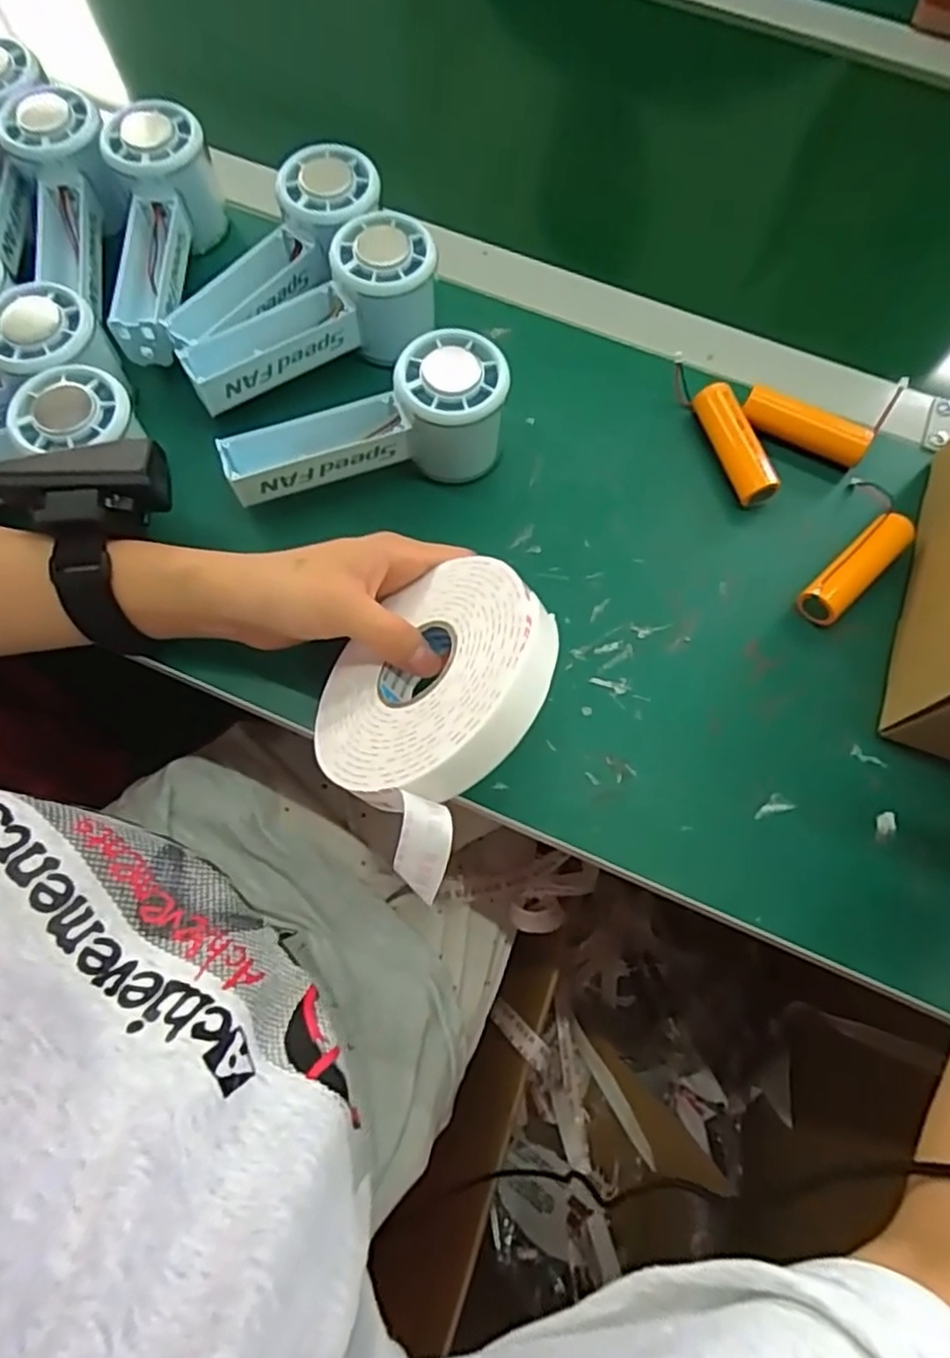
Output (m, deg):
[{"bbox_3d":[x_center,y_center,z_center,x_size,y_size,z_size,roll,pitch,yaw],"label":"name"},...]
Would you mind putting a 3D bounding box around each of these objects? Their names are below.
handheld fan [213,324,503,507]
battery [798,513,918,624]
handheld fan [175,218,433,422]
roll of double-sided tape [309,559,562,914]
[{"bbox_3d":[-0.058,-0.133,0.369,0.144,0.062,0.056,-9,71,-5],"label":"handheld fan"},{"bbox_3d":[0.204,-0.058,0.371,0.072,0.024,0.022,-41,76,-14],"label":"battery"},{"bbox_3d":[-0.093,-0.203,0.394,0.145,0.059,0.051,-23,73,-9],"label":"handheld fan"},{"bbox_3d":[-0.016,0.006,0.289,0.110,0.026,0.111,-22,48,27],"label":"roll of double-sided tape"}]

